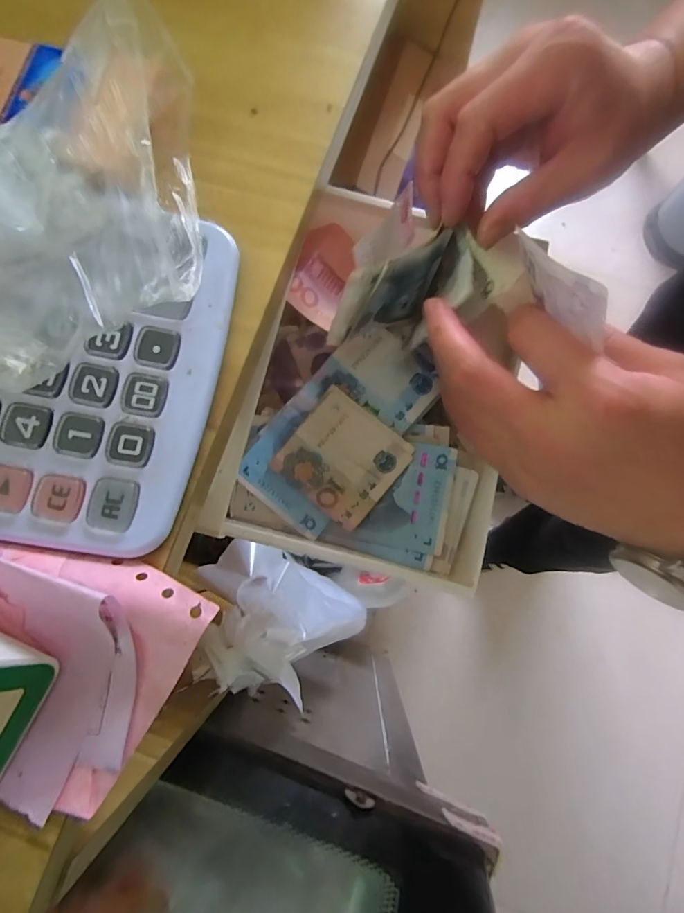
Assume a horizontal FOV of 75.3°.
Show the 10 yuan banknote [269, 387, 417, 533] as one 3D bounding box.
[{"bbox_3d":[0.001,0.000,0.287,0.069,0.004,0.069,39,86,-2],"label":"10 yuan banknote"}]

